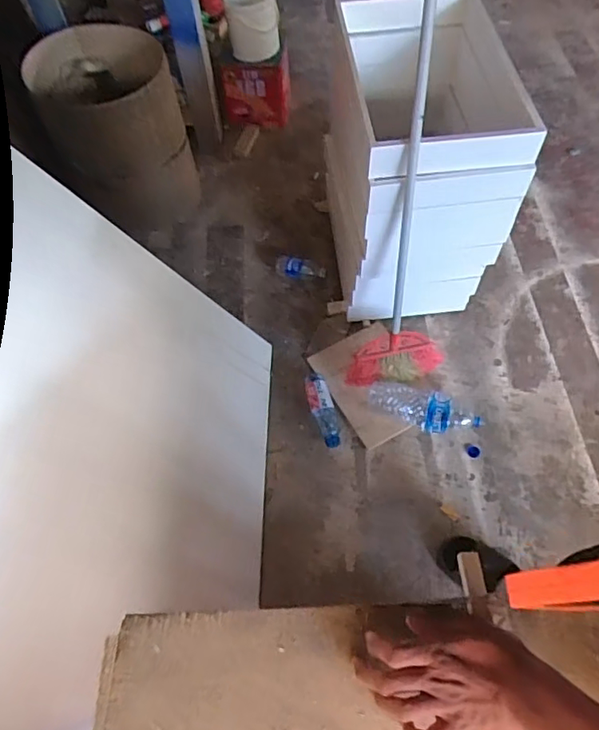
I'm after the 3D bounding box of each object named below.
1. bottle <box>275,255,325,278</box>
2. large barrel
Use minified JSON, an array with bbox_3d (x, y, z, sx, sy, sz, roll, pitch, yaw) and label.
[{"bbox_3d":[-0.001,-0.317,1.729,0.168,0.064,0.076,9,61,9],"label":"bottle"},{"bbox_3d":[-0.562,-0.726,1.700,0.396,0.462,0.381,-18,60,-7],"label":"large barrel"}]

